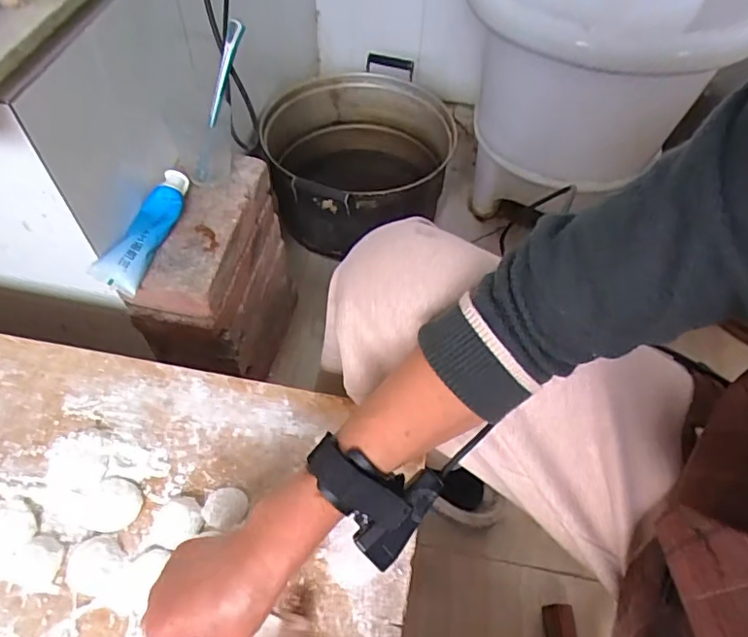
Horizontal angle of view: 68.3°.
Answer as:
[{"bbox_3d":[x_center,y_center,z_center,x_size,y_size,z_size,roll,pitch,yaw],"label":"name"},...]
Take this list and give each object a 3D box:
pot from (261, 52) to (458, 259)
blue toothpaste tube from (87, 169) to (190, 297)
[{"bbox_3d":[-0.015,-0.291,1.052,0.350,0.205,0.359,1,54,-2],"label":"pot"},{"bbox_3d":[-0.260,-0.104,0.637,0.044,0.033,0.162,13,55,7],"label":"blue toothpaste tube"}]

